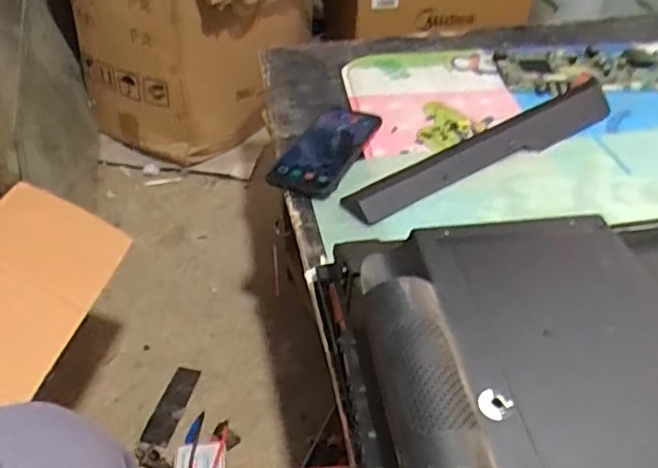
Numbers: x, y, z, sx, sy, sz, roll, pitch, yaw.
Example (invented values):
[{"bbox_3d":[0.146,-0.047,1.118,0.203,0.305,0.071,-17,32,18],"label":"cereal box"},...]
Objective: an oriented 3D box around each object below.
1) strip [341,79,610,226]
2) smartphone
[{"bbox_3d":[0.193,-0.103,0.724,0.392,0.016,0.065,-25,48,-28],"label":"strip"},{"bbox_3d":[-0.003,-0.103,0.736,0.082,0.008,0.170,19,45,17],"label":"smartphone"}]

